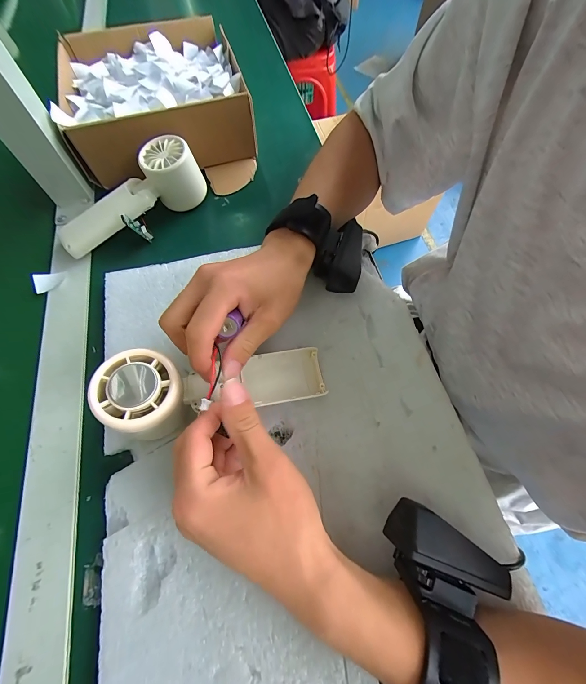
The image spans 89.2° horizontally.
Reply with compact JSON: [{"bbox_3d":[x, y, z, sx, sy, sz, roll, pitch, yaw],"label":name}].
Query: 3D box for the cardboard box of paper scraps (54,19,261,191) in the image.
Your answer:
[{"bbox_3d":[-0.175,-0.318,0.383,0.209,0.076,0.225,-19,66,-9],"label":"cardboard box of paper scraps"}]

